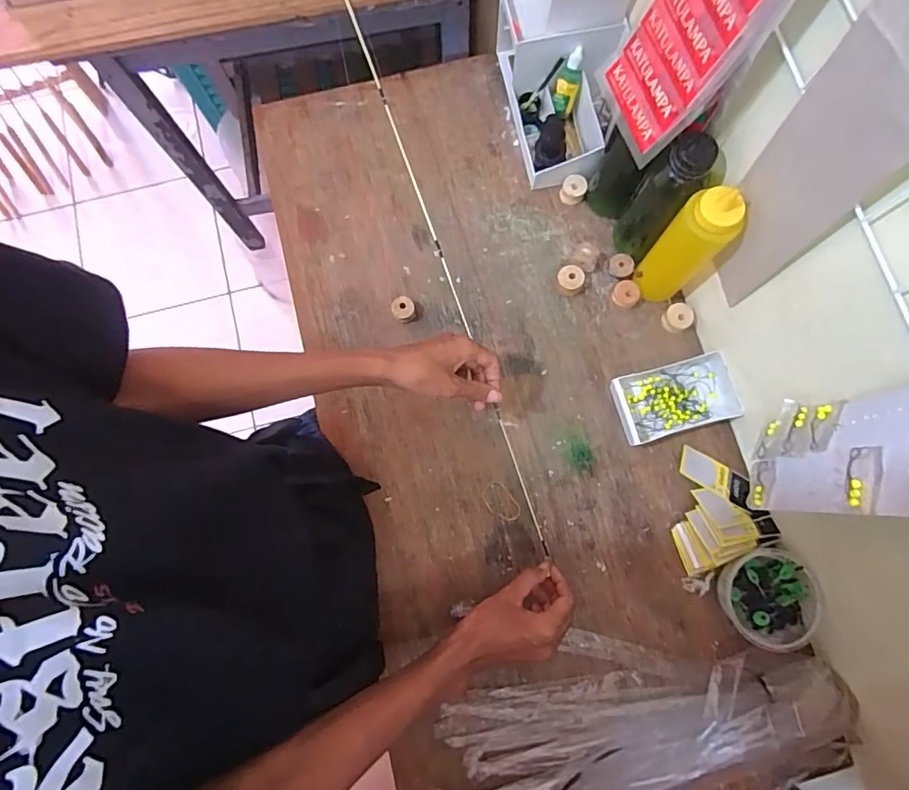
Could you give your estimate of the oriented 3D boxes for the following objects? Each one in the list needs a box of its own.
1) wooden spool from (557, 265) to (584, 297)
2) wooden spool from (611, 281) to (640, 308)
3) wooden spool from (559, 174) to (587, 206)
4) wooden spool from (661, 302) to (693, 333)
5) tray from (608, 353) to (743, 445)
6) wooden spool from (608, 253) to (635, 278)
[{"bbox_3d":[0.152,-0.150,0.679,0.032,0.027,0.032,0,79,0],"label":"wooden spool"},{"bbox_3d":[0.222,-0.131,0.677,0.031,0.025,0.034,0,79,0],"label":"wooden spool"},{"bbox_3d":[0.161,-0.278,0.705,0.032,0.028,0.031,0,79,0],"label":"wooden spool"},{"bbox_3d":[0.287,-0.099,0.667,0.035,0.023,0.033,0,79,0],"label":"wooden spool"},{"bbox_3d":[0.271,0.004,0.644,0.145,0.031,0.083,-15,79,-3],"label":"tray"},{"bbox_3d":[0.219,-0.170,0.685,0.031,0.024,0.031,0,79,0],"label":"wooden spool"}]

